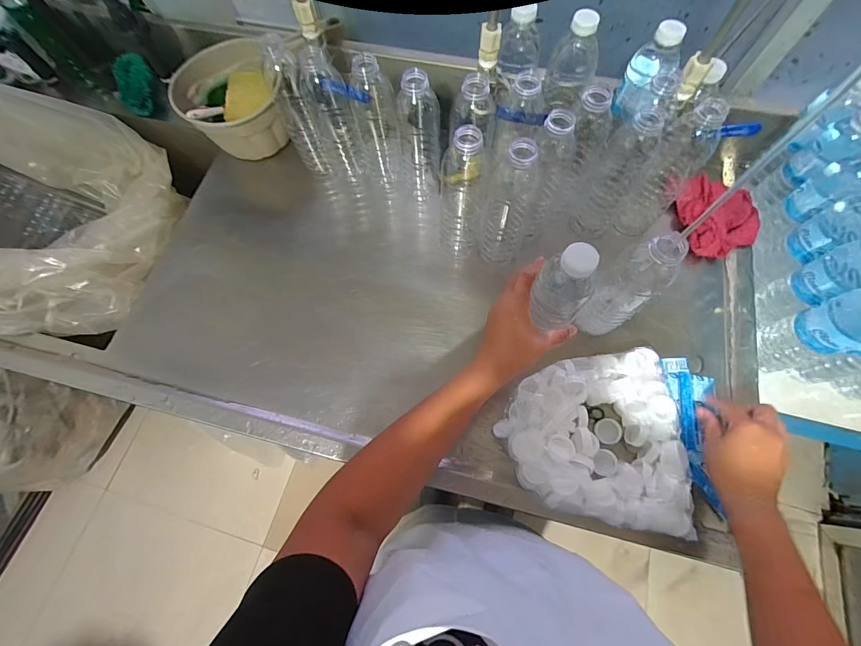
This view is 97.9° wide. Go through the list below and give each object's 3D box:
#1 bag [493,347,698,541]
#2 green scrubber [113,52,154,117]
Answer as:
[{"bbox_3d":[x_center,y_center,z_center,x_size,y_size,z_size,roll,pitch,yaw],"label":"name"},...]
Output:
[{"bbox_3d":[0.201,0.132,0.469,0.209,0.051,0.204,7,70,4],"label":"bag"},{"bbox_3d":[-0.554,-0.446,0.702,0.065,0.020,0.114,-12,88,-3],"label":"green scrubber"}]

